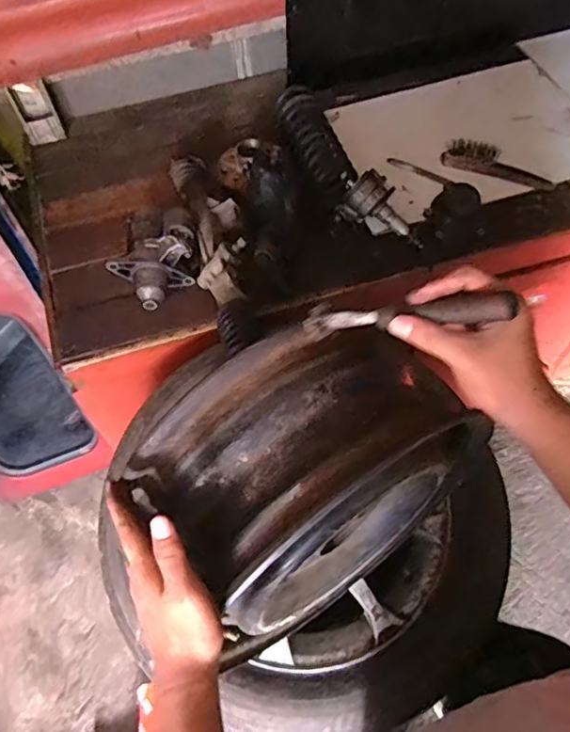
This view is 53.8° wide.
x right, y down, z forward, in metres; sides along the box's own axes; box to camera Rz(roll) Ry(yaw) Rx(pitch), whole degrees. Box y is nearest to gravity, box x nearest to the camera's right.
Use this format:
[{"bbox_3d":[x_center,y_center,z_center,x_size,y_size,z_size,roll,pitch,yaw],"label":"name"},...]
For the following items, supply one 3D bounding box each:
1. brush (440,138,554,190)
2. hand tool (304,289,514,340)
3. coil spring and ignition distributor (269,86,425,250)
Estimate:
[{"bbox_3d":[0.396,-0.376,1.044,0.208,0.047,0.045,18,60,14],"label":"brush"},{"bbox_3d":[0.087,-0.040,0.430,0.170,0.020,0.020,-2,51,41],"label":"hand tool"},{"bbox_3d":[0.090,-0.370,1.021,0.096,0.114,0.410,-28,60,-14],"label":"coil spring and ignition distributor"}]

